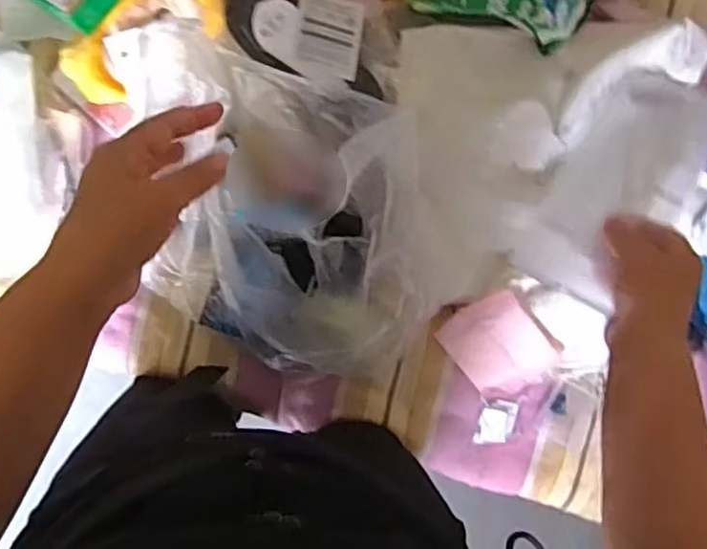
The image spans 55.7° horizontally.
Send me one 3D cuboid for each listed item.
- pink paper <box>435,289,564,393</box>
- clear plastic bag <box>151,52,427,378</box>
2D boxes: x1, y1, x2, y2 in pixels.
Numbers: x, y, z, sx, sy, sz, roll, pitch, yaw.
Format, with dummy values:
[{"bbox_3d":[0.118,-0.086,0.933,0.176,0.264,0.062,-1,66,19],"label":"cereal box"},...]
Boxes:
[{"bbox_3d":[0.167,0.081,0.769,0.103,0.007,0.117,-40,104,22],"label":"pink paper"},{"bbox_3d":[-0.049,-0.045,0.686,0.263,0.184,0.262,21,90,-4],"label":"clear plastic bag"}]

